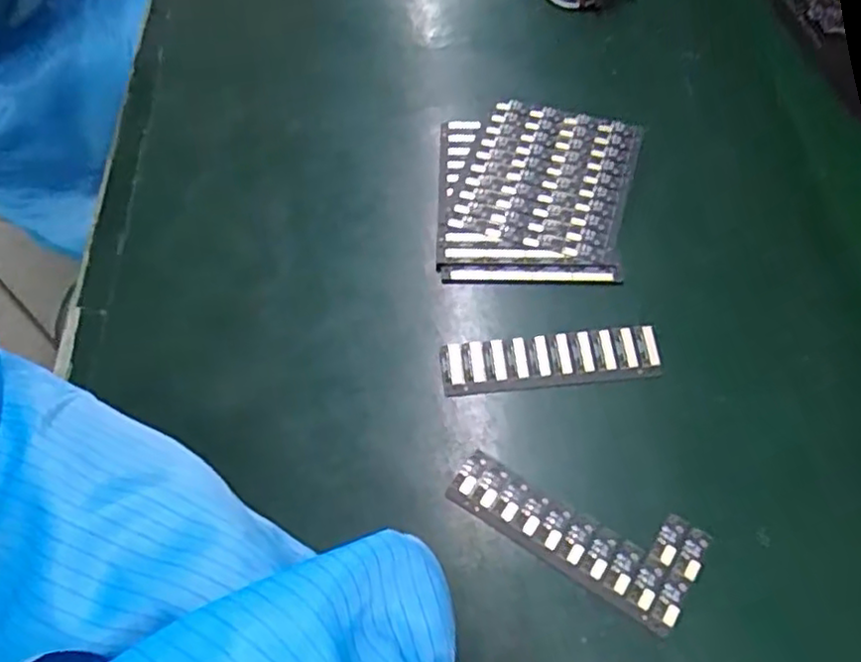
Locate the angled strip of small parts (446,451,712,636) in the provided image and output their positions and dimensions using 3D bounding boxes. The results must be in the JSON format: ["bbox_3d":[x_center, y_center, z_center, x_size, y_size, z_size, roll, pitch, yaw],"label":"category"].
[{"bbox_3d":[0.059,0.077,0.280,0.099,0.004,0.043,28,64,16],"label":"angled strip of small parts"}]

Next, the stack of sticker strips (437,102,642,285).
[{"bbox_3d":[0.059,-0.076,0.369,0.107,0.007,0.119,1,60,2],"label":"stack of sticker strips"}]

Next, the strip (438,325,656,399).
[{"bbox_3d":[0.056,0.013,0.317,0.100,0.005,0.025,-6,59,-2],"label":"strip"}]

